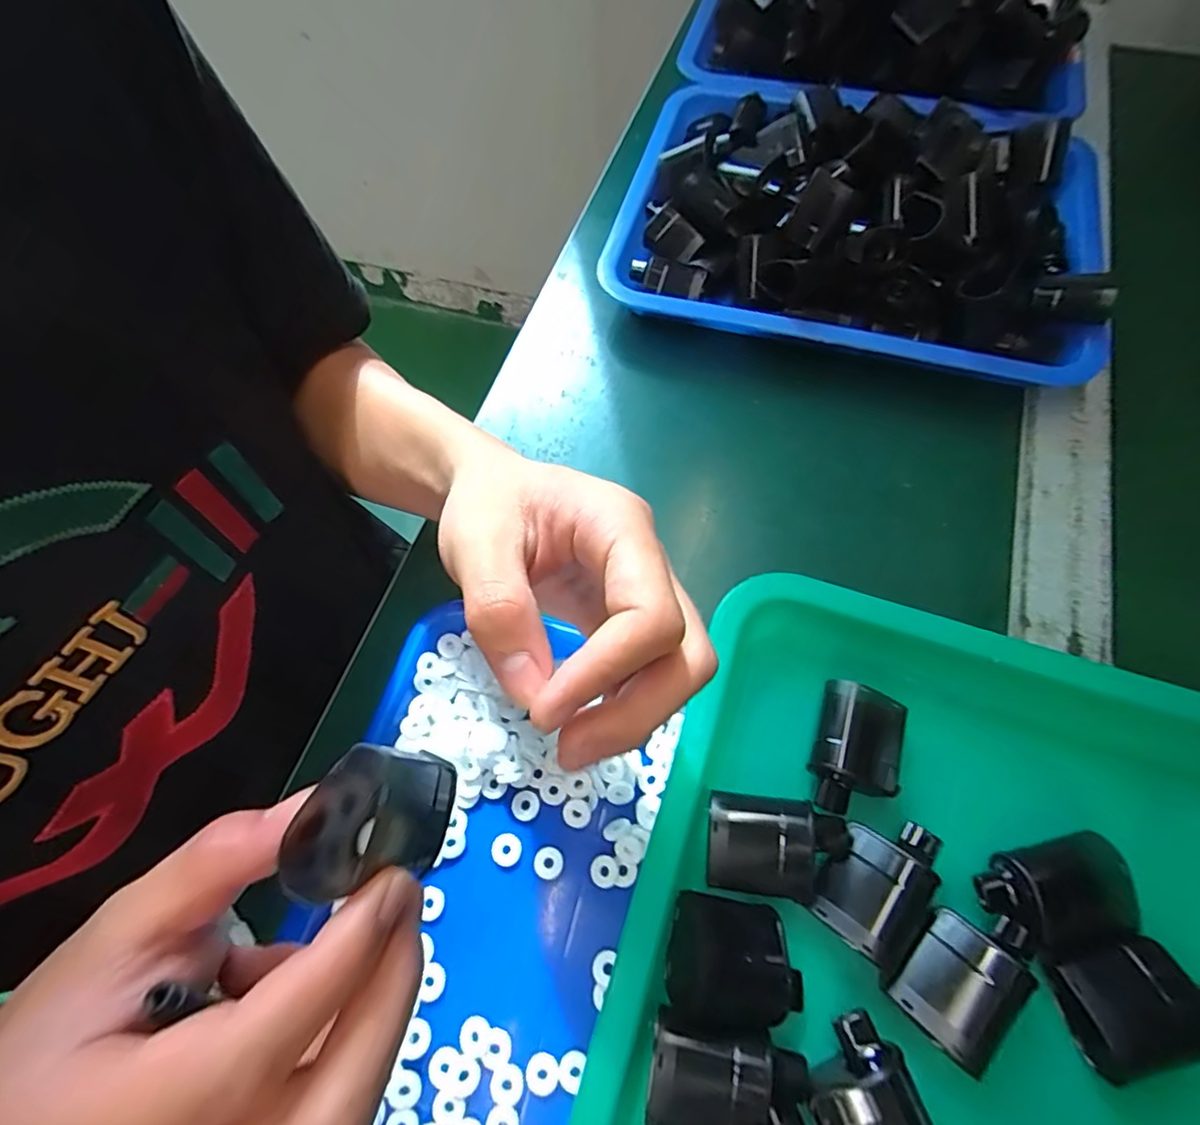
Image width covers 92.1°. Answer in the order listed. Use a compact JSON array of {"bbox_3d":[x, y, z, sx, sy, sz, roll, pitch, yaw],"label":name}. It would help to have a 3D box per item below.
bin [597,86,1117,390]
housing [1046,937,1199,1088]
[{"bbox_3d":[0.183,-0.255,0.422,0.328,0.075,0.260,15,67,6],"label":"bin"},{"bbox_3d":[0.206,0.168,0.222,0.055,0.020,0.037,-15,65,-4],"label":"housing"}]

